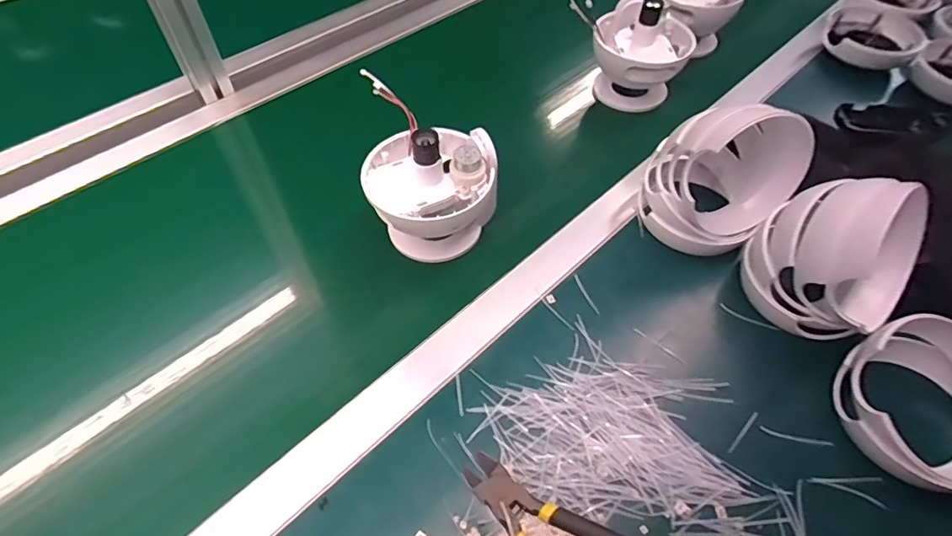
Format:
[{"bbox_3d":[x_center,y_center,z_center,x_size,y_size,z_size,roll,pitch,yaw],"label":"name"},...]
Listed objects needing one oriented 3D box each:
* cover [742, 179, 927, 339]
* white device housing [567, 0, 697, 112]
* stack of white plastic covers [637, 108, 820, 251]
[{"bbox_3d":[0.295,-0.012,0.422,0.100,0.104,0.116,-32,59,-22],"label":"cover"},{"bbox_3d":[0.184,-0.249,0.610,0.126,0.123,0.119,28,57,19],"label":"white device housing"},{"bbox_3d":[0.222,-0.088,0.474,0.115,0.117,0.114,-30,59,-21],"label":"stack of white plastic covers"}]

